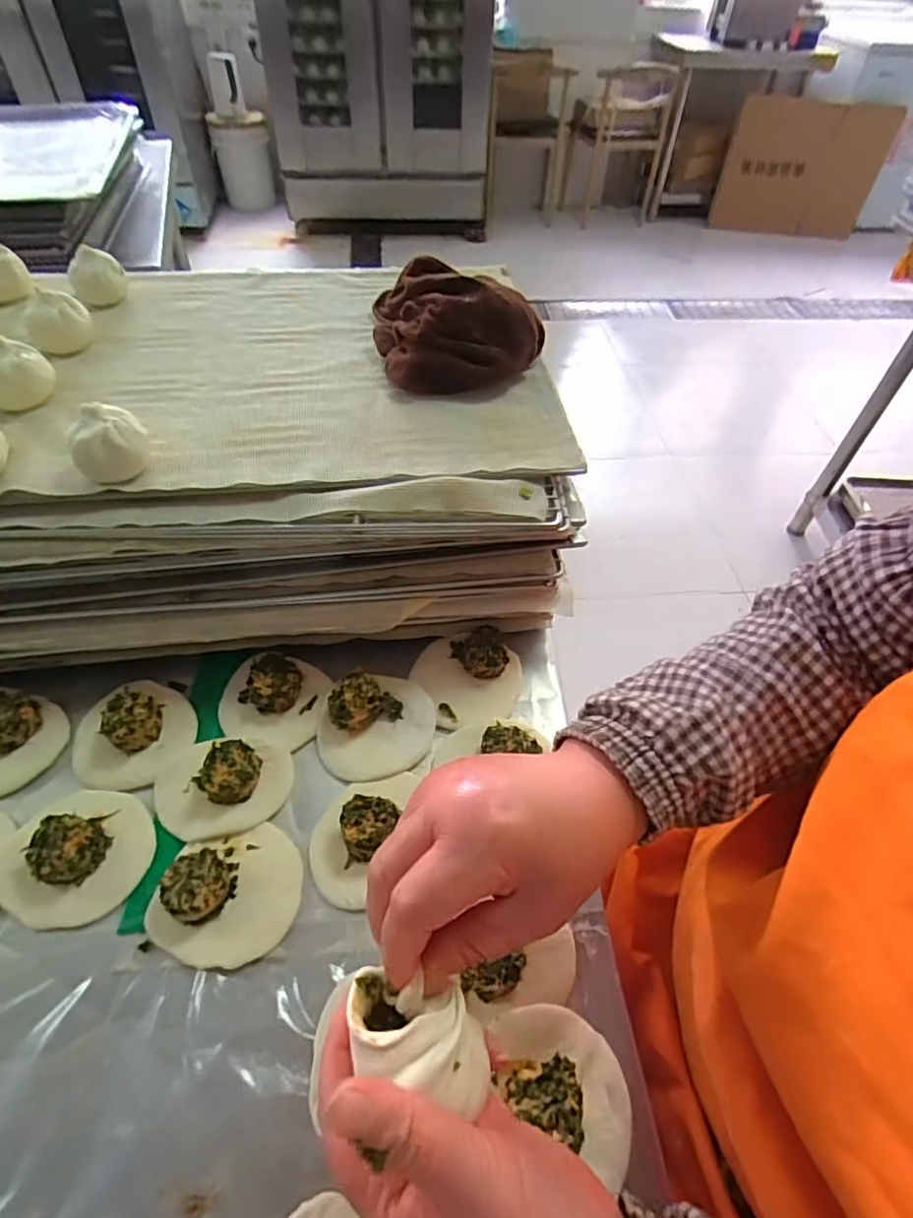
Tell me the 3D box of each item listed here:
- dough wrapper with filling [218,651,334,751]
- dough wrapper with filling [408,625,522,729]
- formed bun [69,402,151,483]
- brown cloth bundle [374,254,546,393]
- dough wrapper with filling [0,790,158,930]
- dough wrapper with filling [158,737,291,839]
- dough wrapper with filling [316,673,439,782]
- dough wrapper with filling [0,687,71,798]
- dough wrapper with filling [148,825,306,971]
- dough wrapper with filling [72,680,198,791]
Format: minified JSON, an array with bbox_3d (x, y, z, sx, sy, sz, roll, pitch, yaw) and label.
[{"bbox_3d":[-0.147,0.065,0.475,0.082,0.027,0.074,9,50,6],"label":"dough wrapper with filling"},{"bbox_3d":[0.010,0.050,0.490,0.088,0.026,0.086,0,49,-2],"label":"dough wrapper with filling"},{"bbox_3d":[-0.240,-0.115,0.415,0.048,0.037,0.043,-24,54,-21],"label":"formed bun"},{"bbox_3d":[0.000,-0.263,0.538,0.141,0.059,0.155,-8,50,-9],"label":"brown cloth bundle"},{"bbox_3d":[-0.259,0.157,0.397,0.097,0.026,0.087,19,51,14],"label":"dough wrapper with filling"},{"bbox_3d":[-0.169,0.122,0.426,0.095,0.029,0.069,-4,49,-6],"label":"dough wrapper with filling"},{"bbox_3d":[-0.062,0.083,0.460,0.088,0.026,0.079,-7,50,-8],"label":"dough wrapper with filling"},{"bbox_3d":[-0.349,0.093,0.447,0.092,0.030,0.079,19,51,14],"label":"dough wrapper with filling"},{"bbox_3d":[-0.150,0.181,0.383,0.093,0.026,0.078,-12,51,-12],"label":"dough wrapper with filling"},{"bbox_3d":[-0.248,0.088,0.454,0.080,0.027,0.086,1,49,-1],"label":"dough wrapper with filling"}]

